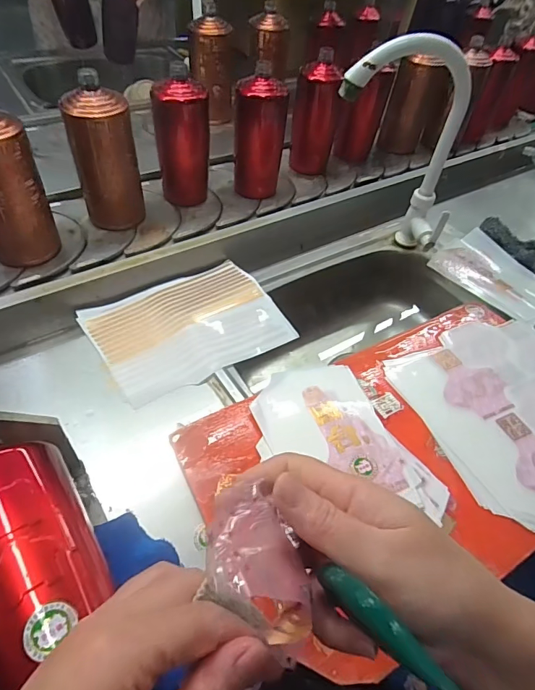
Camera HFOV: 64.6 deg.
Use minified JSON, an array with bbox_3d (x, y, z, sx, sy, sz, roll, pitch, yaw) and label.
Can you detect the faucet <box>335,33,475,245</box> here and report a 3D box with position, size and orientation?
[{"bbox_3d":[0.185,-0.261,0.608,0.180,0.303,0.110,11,48,7],"label":"faucet"}]

